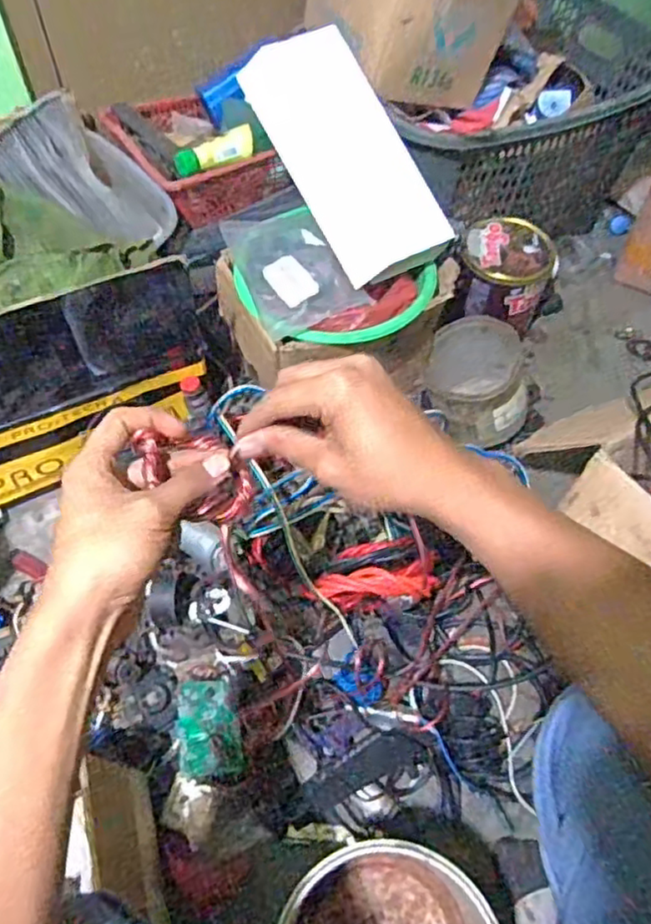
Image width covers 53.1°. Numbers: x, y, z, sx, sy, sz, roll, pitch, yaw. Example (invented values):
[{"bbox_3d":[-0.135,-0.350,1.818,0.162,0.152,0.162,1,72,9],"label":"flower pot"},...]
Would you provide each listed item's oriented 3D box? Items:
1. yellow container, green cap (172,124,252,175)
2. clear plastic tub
[{"bbox_3d":[-0.151,-0.425,0.890,0.117,0.028,0.033,-27,60,-18],"label":"yellow container, green cap"},{"bbox_3d":[0.220,-0.121,0.940,0.145,0.094,0.165,0,55,0],"label":"clear plastic tub"}]

